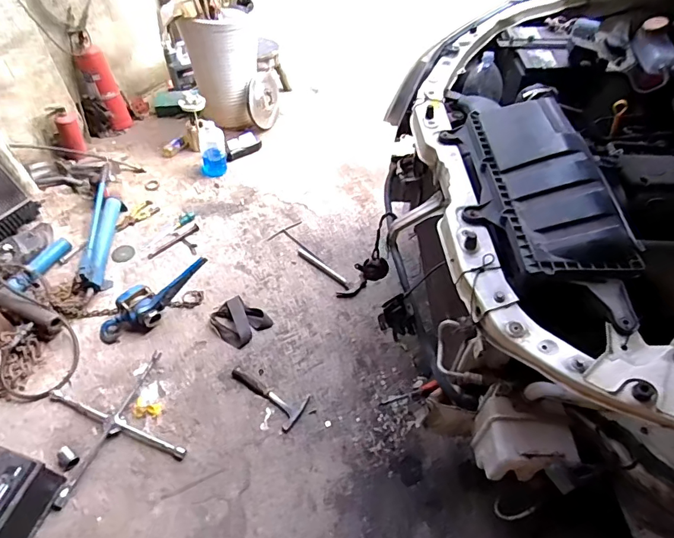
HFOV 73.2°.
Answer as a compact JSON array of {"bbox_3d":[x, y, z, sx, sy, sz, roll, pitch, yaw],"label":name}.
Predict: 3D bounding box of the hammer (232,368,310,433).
[{"bbox_3d":[-0.241,0.426,1.539,0.282,0.028,0.130,25,57,19],"label":"hammer"}]

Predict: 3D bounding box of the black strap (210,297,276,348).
[{"bbox_3d":[-0.371,0.195,1.697,0.206,0.058,0.165,29,58,21],"label":"black strap"}]

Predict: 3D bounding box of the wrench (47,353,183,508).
[{"bbox_3d":[-0.716,0.496,1.454,0.377,0.034,0.377,-19,54,-14],"label":"wrench"}]

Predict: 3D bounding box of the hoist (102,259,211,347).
[{"bbox_3d":[-0.669,0.110,1.666,0.434,0.160,0.152,-23,56,-17],"label":"hoist"}]

